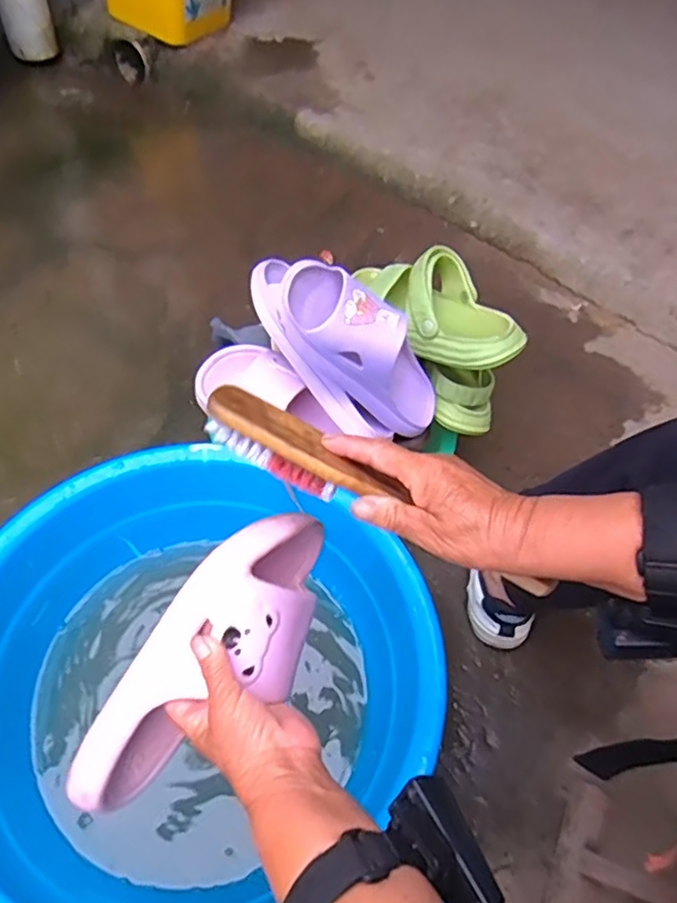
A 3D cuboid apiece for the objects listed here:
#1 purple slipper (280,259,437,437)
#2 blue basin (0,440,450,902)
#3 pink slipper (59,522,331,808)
[{"bbox_3d":[0.043,-0.109,0.667,0.088,0.253,0.085,-13,52,30],"label":"purple slipper"},{"bbox_3d":[-0.164,0.216,0.630,0.408,0.153,0.447,3,55,-4],"label":"blue basin"},{"bbox_3d":[-0.083,0.154,0.444,0.084,0.099,0.232,39,89,19],"label":"pink slipper"}]

